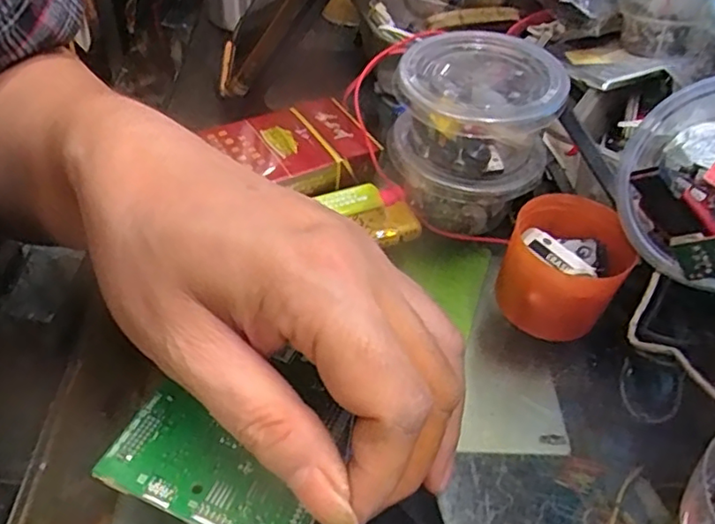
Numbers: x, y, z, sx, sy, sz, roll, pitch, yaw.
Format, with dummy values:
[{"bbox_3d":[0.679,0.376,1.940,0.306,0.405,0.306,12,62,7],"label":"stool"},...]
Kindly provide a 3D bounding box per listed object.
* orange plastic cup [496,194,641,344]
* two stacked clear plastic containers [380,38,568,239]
[{"bbox_3d":[0.092,0.003,0.278,0.050,0.044,0.046,3,47,-3],"label":"orange plastic cup"},{"bbox_3d":[0.056,-0.064,0.311,0.080,0.078,0.070,23,49,15],"label":"two stacked clear plastic containers"}]

